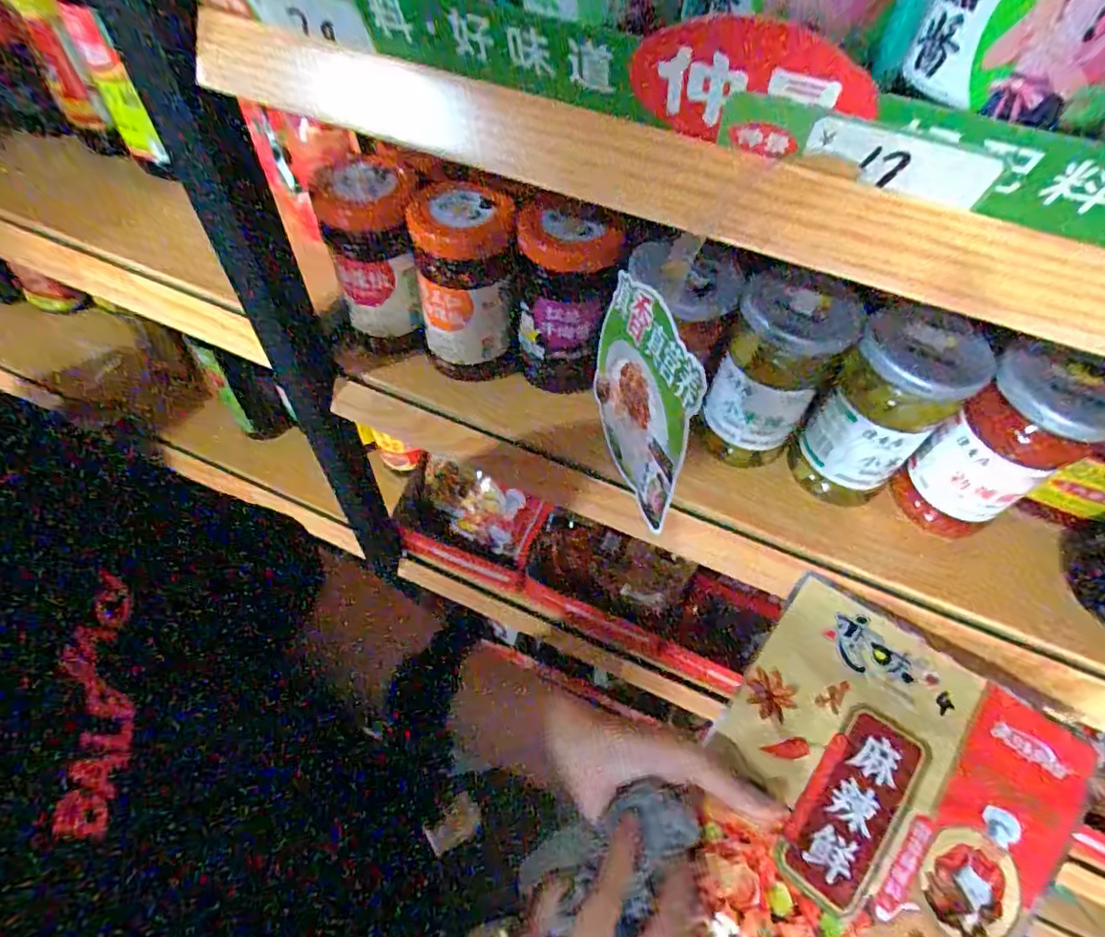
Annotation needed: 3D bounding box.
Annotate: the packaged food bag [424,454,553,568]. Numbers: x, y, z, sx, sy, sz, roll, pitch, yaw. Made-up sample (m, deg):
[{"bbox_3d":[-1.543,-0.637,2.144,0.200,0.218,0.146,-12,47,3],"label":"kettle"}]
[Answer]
[{"bbox_3d":[-0.073,0.039,0.638,0.142,0.077,0.040,25,20,13],"label":"packaged food bag"}]

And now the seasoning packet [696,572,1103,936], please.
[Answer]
[{"bbox_3d":[0.161,0.184,0.305,0.161,0.024,0.205,34,71,23],"label":"seasoning packet"}]

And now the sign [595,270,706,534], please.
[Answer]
[{"bbox_3d":[0.034,-0.027,0.227,0.004,0.075,0.078,-7,53,-17],"label":"sign"}]

